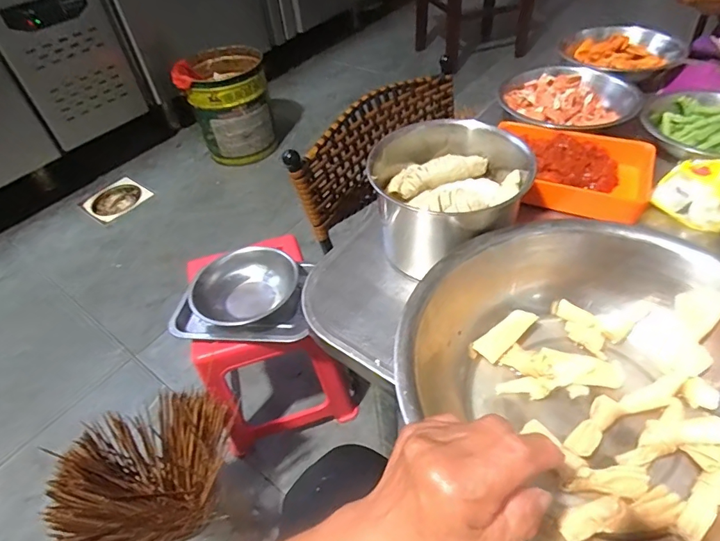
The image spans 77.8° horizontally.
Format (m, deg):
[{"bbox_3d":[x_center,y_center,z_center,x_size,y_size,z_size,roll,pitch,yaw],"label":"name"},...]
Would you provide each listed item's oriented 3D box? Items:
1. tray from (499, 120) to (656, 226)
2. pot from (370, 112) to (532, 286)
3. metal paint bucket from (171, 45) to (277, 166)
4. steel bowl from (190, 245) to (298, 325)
[{"bbox_3d":[0.252,-0.120,0.545,0.185,0.037,0.141,15,51,20],"label":"tray"},{"bbox_3d":[0.093,-0.092,0.489,0.154,0.108,0.164,-3,47,4],"label":"pot"},{"bbox_3d":[-0.480,-0.612,1.671,0.290,0.314,0.336,-13,47,-5],"label":"metal paint bucket"},{"bbox_3d":[-0.205,0.033,0.805,0.164,0.063,0.158,-3,47,4],"label":"steel bowl"}]

